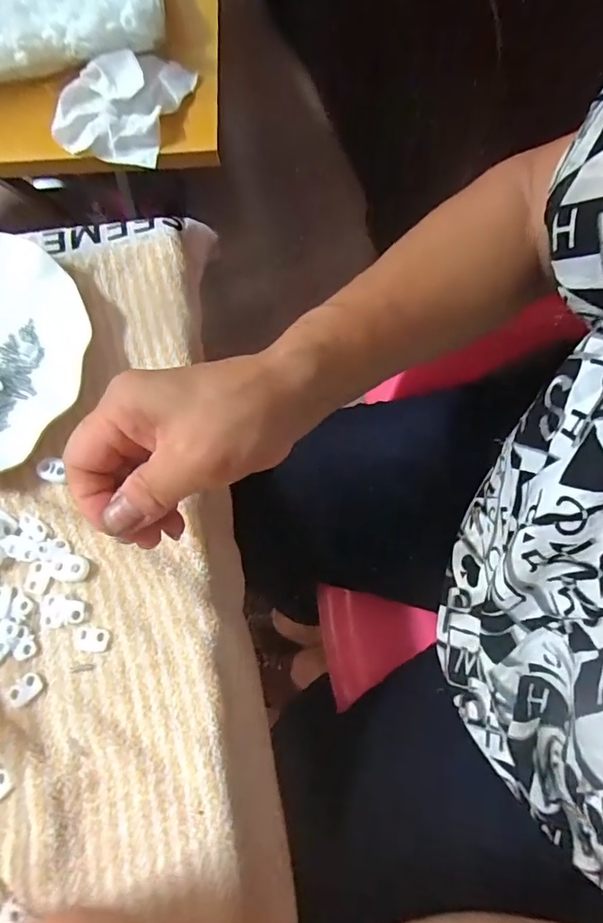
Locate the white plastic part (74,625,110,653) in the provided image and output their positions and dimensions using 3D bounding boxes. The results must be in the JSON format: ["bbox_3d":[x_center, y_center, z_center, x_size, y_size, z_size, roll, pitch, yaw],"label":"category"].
[{"bbox_3d":[-0.120,0.100,0.277,0.020,0.004,0.013,10,72,1],"label":"white plastic part"}]

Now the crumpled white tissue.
[{"bbox_3d":[-0.149,-0.299,0.400,0.088,0.030,0.109,17,73,4],"label":"crumpled white tissue"}]

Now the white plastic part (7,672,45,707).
[{"bbox_3d":[-0.152,0.126,0.269,0.019,0.004,0.012,-42,78,-13],"label":"white plastic part"}]

